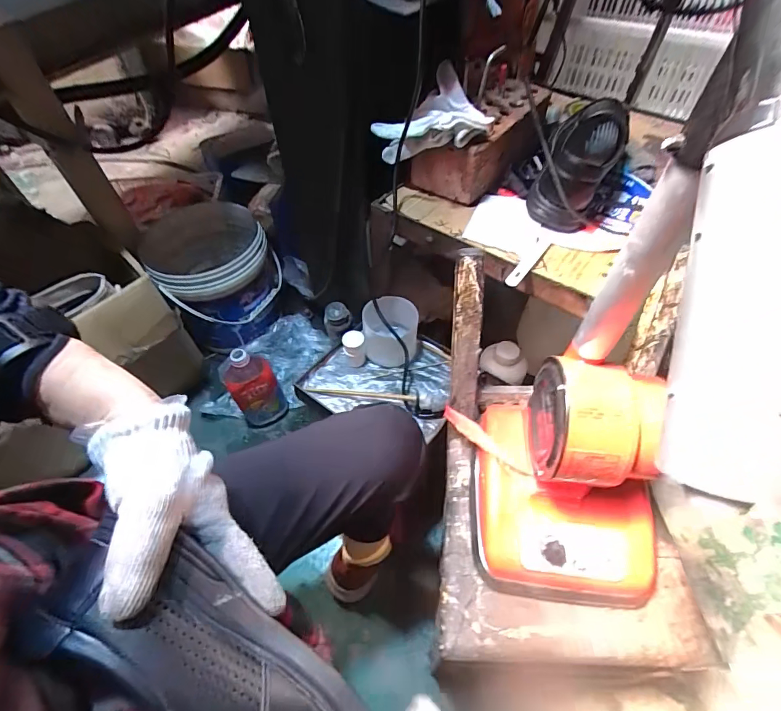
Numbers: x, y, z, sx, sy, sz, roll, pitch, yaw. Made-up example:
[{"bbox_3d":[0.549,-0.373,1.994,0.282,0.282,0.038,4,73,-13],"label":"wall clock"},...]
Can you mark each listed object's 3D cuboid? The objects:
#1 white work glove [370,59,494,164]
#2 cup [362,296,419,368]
[{"bbox_3d":[0.054,-0.312,0.552,0.097,0.106,0.135,-33,60,-21],"label":"white work glove"},{"bbox_3d":[0.001,-0.039,0.689,0.081,0.084,0.094,7,55,6],"label":"cup"}]

